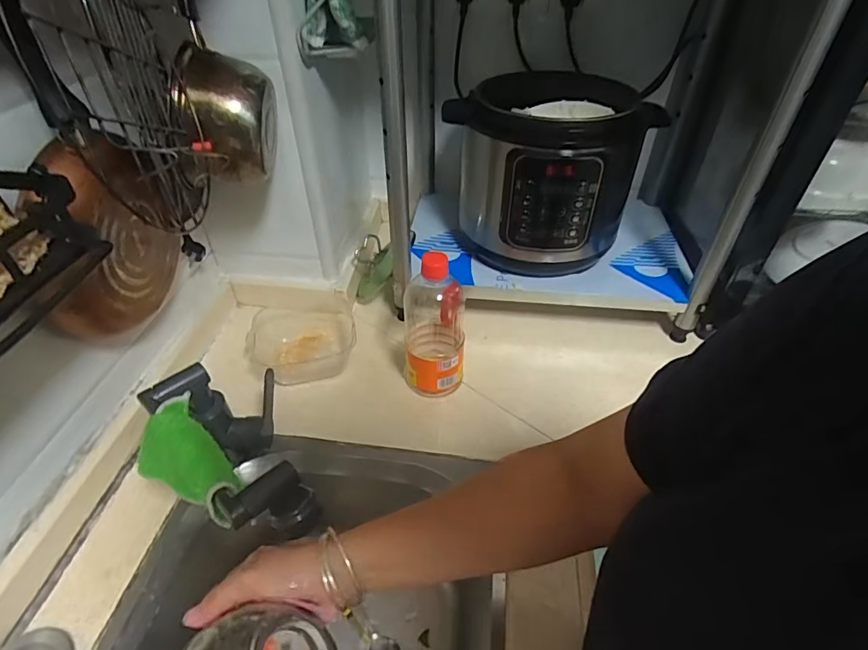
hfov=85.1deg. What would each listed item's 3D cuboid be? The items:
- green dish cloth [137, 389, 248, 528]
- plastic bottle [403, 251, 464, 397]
[{"bbox_3d":[-0.241,0.139,0.459,0.069,0.061,0.164,-31,50,-29],"label":"green dish cloth"},{"bbox_3d":[0.001,-0.001,0.660,0.081,0.210,0.093,0,43,-3],"label":"plastic bottle"}]

